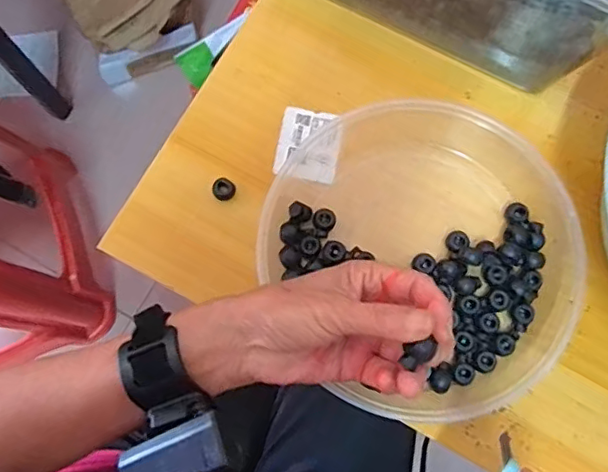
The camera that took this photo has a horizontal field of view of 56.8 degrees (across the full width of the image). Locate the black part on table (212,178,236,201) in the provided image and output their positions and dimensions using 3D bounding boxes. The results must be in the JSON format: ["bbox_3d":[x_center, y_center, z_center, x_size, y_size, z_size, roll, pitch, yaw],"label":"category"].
[{"bbox_3d":[-0.062,-0.036,0.439,0.016,0.008,0.017,-35,81,-7],"label":"black part on table"}]

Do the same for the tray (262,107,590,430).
[{"bbox_3d":[0.083,0.015,0.416,0.222,0.037,0.224,0,79,-1],"label":"tray"}]

